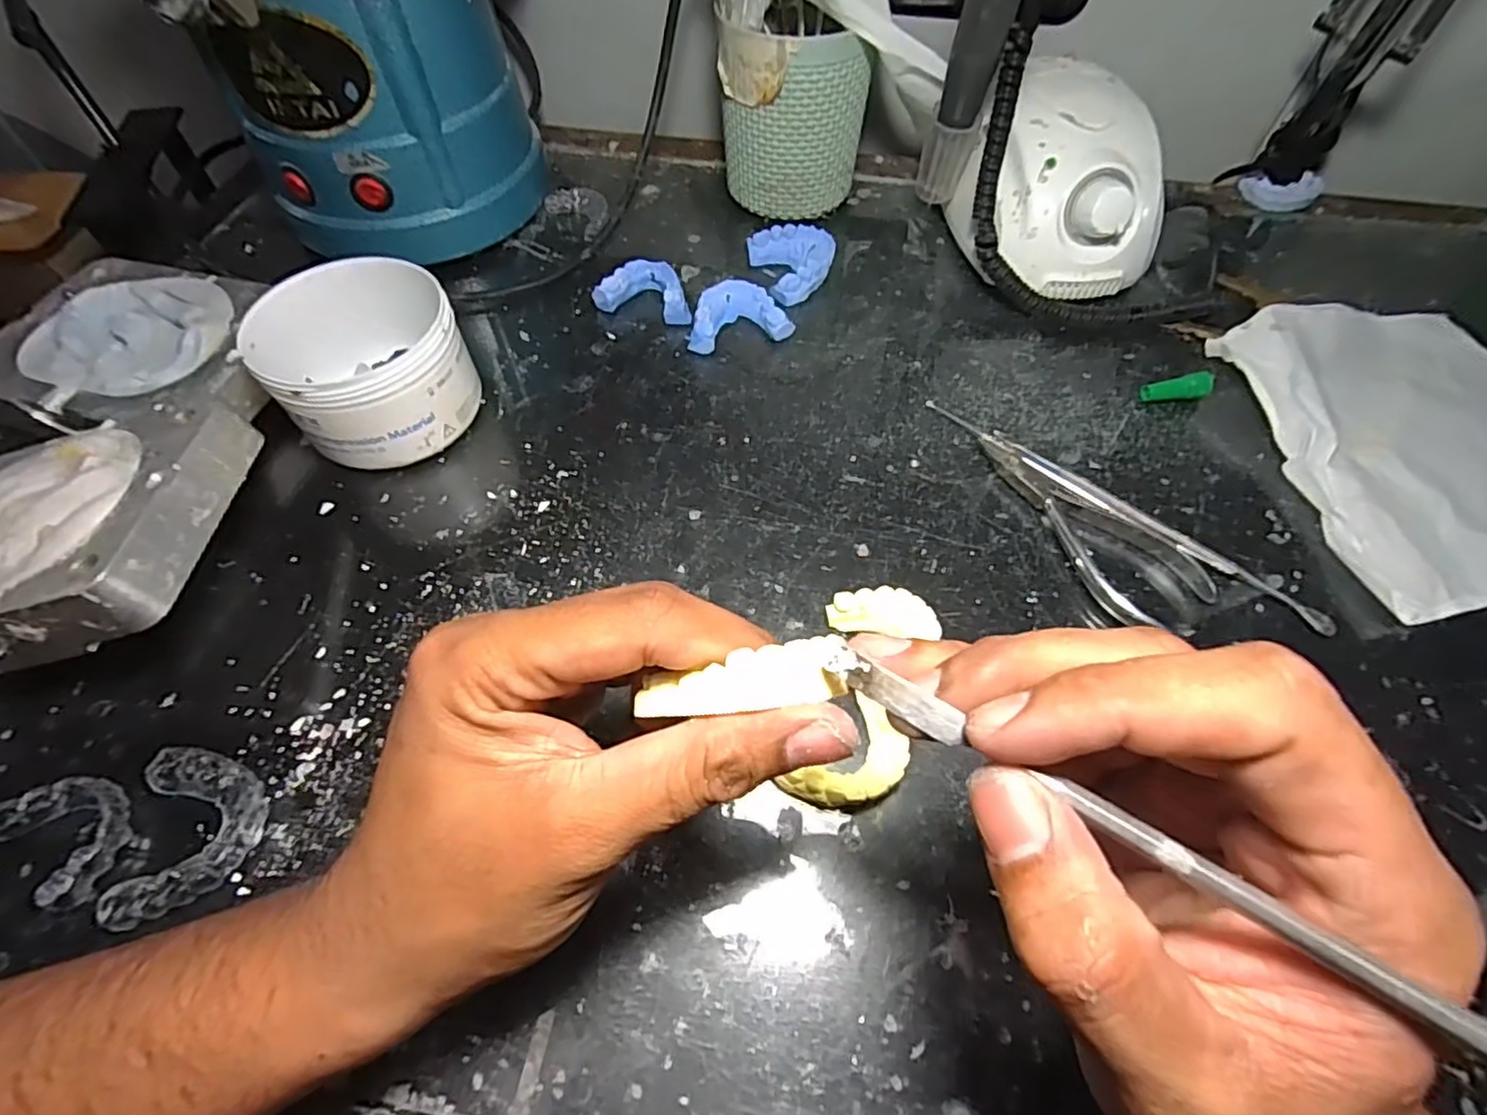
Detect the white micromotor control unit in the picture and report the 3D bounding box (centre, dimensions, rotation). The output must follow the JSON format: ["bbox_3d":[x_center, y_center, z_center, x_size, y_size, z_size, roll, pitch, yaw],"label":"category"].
[{"bbox_3d":[0.190,-0.228,0.406,0.096,0.084,0.133,-7,58,-4],"label":"white micromotor control unit"}]

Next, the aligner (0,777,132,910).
[{"bbox_3d":[-0.246,0.100,0.241,0.051,0.010,0.033,31,63,19],"label":"aligner"}]

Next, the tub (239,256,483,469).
[{"bbox_3d":[-0.188,-0.096,0.334,0.087,0.067,0.085,0,58,0],"label":"tub"}]

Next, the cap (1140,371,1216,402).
[{"bbox_3d":[0.236,-0.092,0.359,0.033,0.014,0.012,1,58,1],"label":"cap"}]

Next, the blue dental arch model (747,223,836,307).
[{"bbox_3d":[0.033,-0.190,0.423,0.048,0.019,0.061,-17,59,-10],"label":"blue dental arch model"}]

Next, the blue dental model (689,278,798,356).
[{"bbox_3d":[-0.005,-0.145,0.395,0.060,0.018,0.040,-12,58,-7],"label":"blue dental model"}]

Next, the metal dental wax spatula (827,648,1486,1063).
[{"bbox_3d":[0.088,0.060,0.110,0.170,0.007,0.007,29,62,23],"label":"metal dental wax spatula"}]

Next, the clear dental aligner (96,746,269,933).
[{"bbox_3d":[-0.201,0.100,0.242,0.045,0.008,0.059,-6,58,-3],"label":"clear dental aligner"}]

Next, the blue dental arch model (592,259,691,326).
[{"bbox_3d":[-0.059,-0.165,0.408,0.058,0.019,0.034,12,58,8],"label":"blue dental arch model"}]

